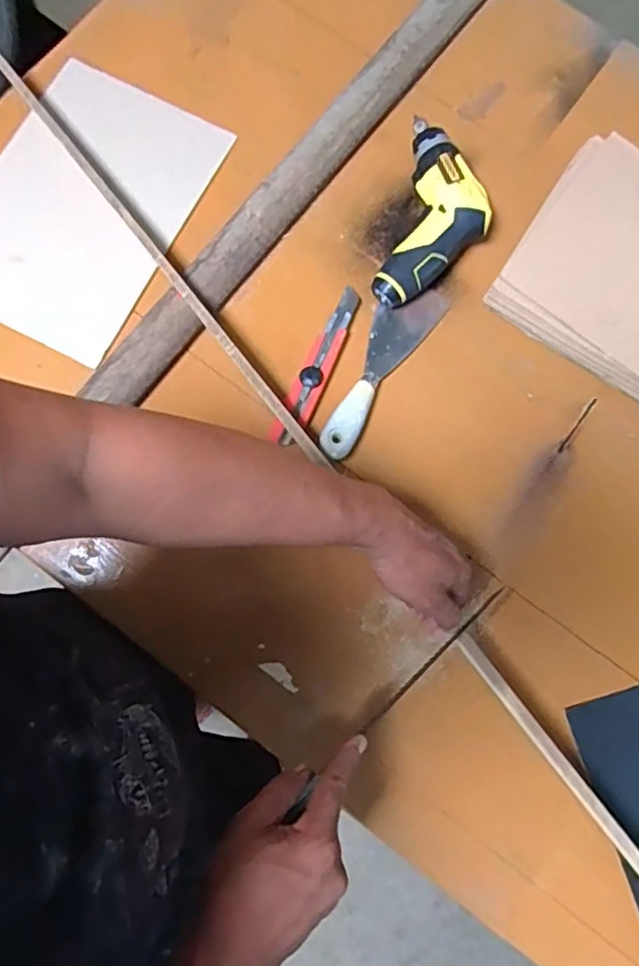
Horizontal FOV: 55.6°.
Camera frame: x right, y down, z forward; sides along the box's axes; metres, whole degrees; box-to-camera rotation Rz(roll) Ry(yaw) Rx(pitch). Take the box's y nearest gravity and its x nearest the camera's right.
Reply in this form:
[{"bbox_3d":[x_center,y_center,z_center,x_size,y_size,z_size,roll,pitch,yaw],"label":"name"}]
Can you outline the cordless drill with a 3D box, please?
[{"bbox_3d":[0.121,-0.270,0.616,0.096,0.044,0.203,15,78,3],"label":"cordless drill"}]

